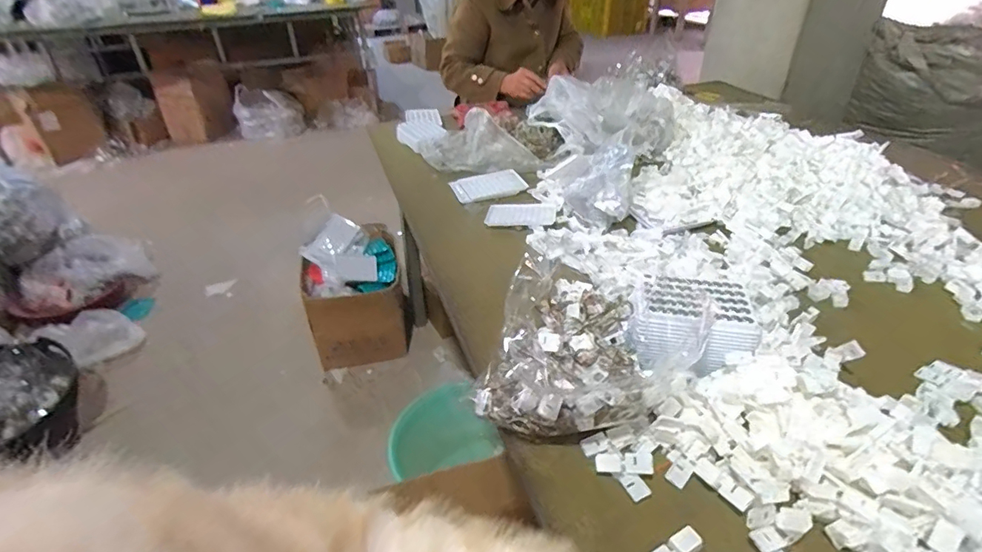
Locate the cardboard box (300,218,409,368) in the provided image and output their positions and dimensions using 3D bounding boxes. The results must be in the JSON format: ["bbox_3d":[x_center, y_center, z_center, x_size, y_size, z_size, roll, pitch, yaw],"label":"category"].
[{"bbox_3d":[-0.457,0.036,1.665,0.311,0.350,0.381,-9,36,-11],"label":"cardboard box"}]

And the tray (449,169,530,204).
[{"bbox_3d":[-0.004,-0.191,1.032,0.167,0.013,0.081,-20,39,-24],"label":"tray"}]

